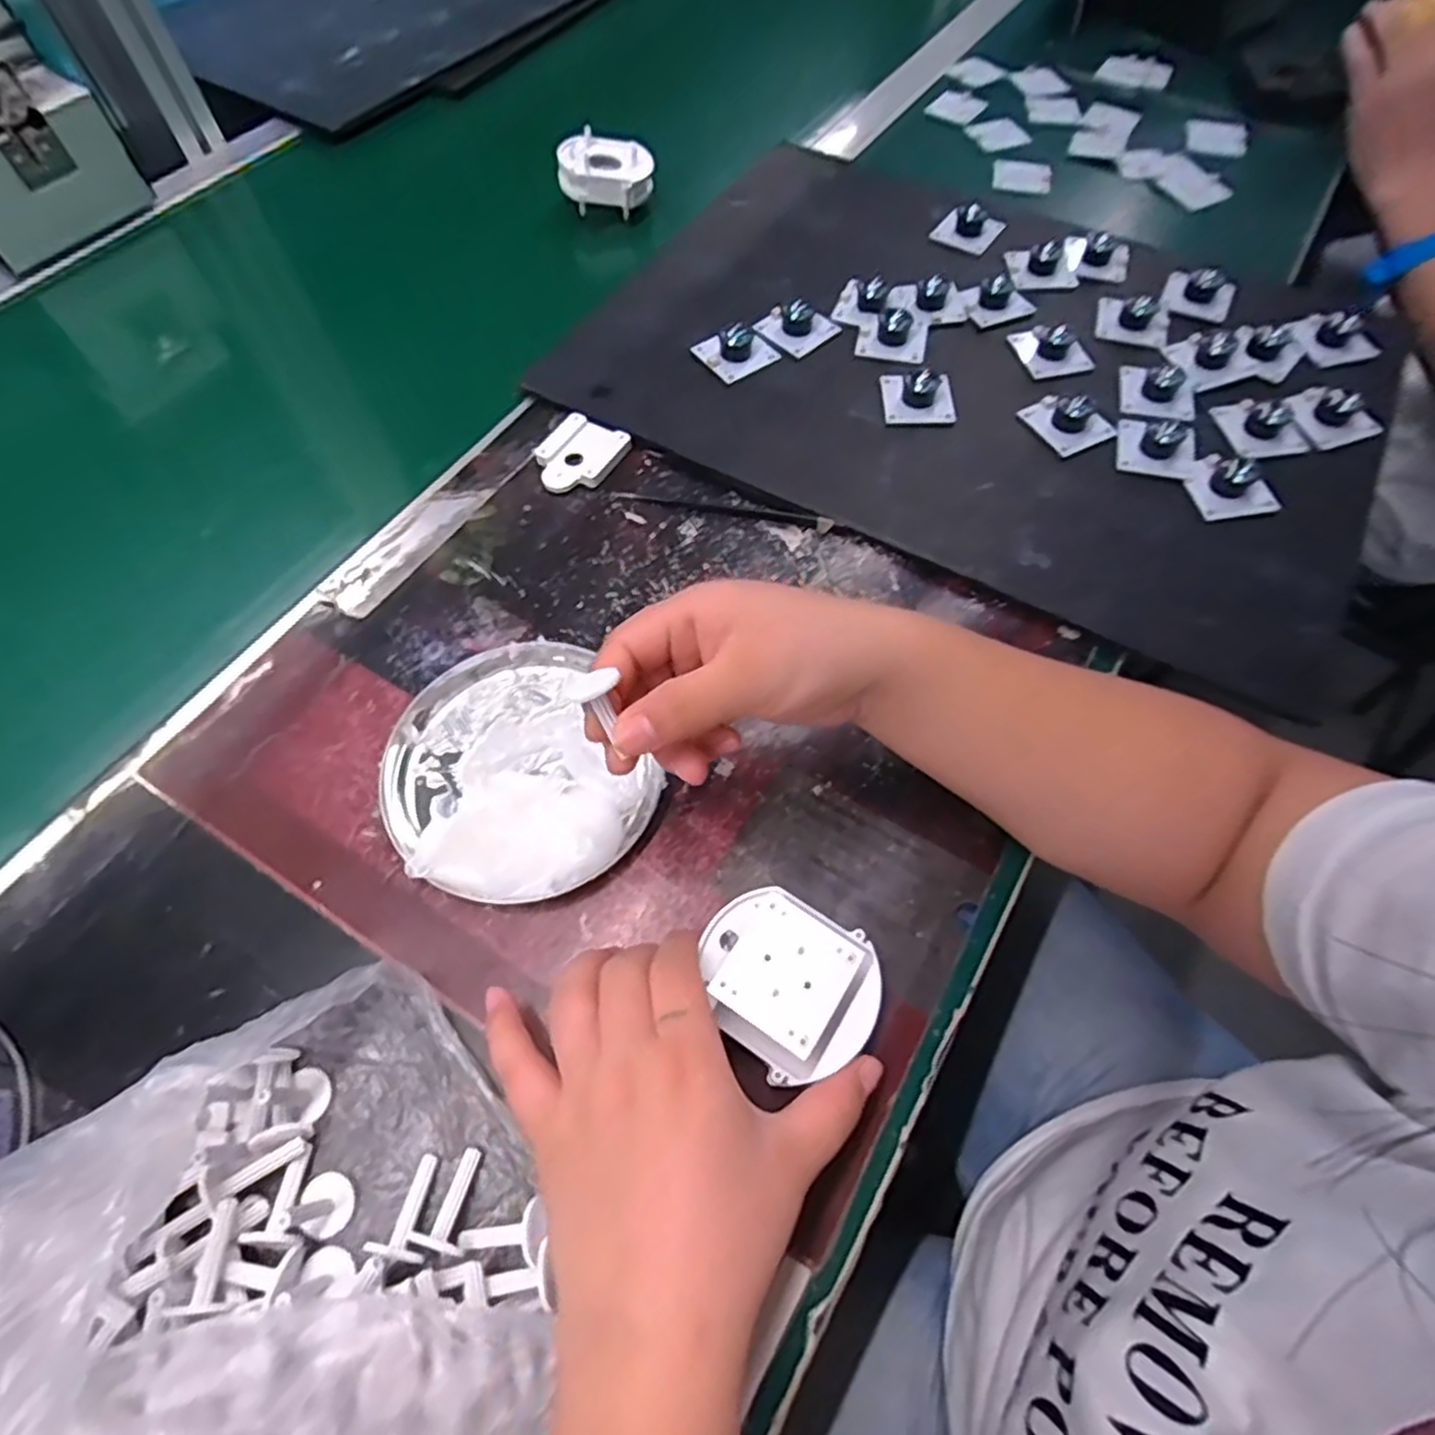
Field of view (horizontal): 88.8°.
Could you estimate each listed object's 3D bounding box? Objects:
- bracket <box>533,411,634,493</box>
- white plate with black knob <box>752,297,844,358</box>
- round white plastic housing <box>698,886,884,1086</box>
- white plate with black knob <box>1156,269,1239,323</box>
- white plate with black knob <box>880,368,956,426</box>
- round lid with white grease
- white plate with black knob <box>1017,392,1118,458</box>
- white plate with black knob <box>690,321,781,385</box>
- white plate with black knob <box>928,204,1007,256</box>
[{"bbox_3d":[-0.085,-0.159,0.443,0.049,0.010,0.055,27,65,14],"label":"bracket"},{"bbox_3d":[0.054,-0.267,0.490,0.044,0.024,0.044,-38,68,-19],"label":"white plate with black knob"},{"bbox_3d":[0.026,0.097,0.275,0.069,0.018,0.058,30,65,15],"label":"round white plastic housing"},{"bbox_3d":[0.331,-0.293,0.502,0.044,0.020,0.034,30,65,15],"label":"white plate with black knob"},{"bbox_3d":[0.125,-0.202,0.455,0.041,0.020,0.042,0,61,0],"label":"white plate with black knob"},{"bbox_3d":[-0.096,0.022,0.338,0.113,0.025,0.127,-29,65,-15],"label":"round lid with white grease"},{"bbox_3d":[0.215,-0.186,0.444,0.038,0.020,0.045,-22,63,-12],"label":"white plate with black knob"},{"bbox_3d":[0.011,-0.243,0.476,0.043,0.020,0.042,-37,67,-18],"label":"white plate with black knob"},{"bbox_3d":[0.187,-0.367,0.547,0.045,0.024,0.031,39,68,19],"label":"white plate with black knob"}]

